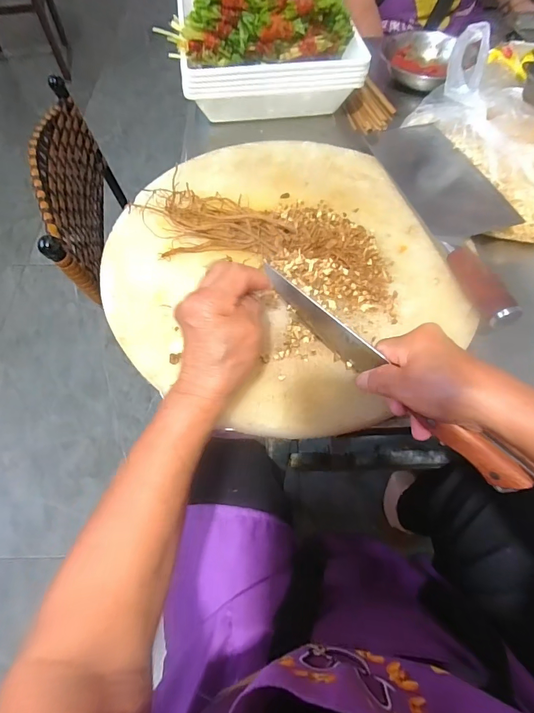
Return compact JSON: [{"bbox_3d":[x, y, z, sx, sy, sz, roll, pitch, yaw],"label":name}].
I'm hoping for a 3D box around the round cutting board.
[{"bbox_3d":[0.006,-0.109,0.425,0.356,0.033,0.396,-12,63,-9],"label":"round cutting board"}]

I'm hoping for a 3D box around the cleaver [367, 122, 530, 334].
[{"bbox_3d":[0.233,-0.182,0.466,0.104,0.041,0.345,-8,61,-5],"label":"cleaver"}]

